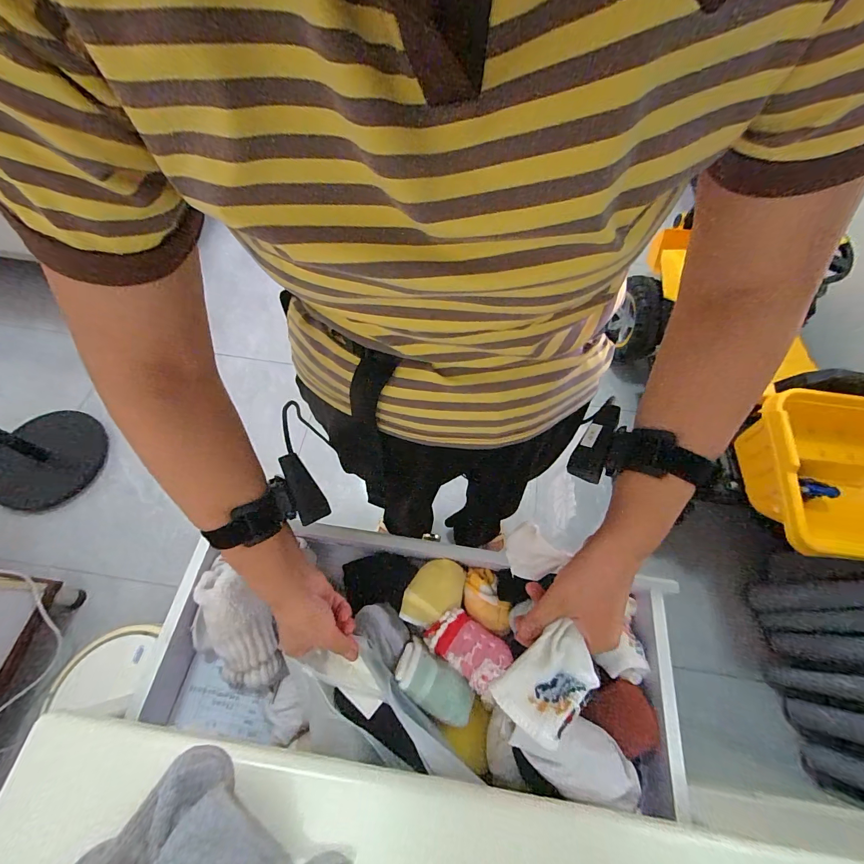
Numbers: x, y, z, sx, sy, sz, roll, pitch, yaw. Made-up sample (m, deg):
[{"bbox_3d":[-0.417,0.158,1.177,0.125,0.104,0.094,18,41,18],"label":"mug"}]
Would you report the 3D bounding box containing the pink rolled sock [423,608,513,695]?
[{"bbox_3d":[0.043,0.245,0.420,0.094,0.039,0.060,37,69,15],"label":"pink rolled sock"}]

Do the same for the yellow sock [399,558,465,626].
[{"bbox_3d":[0.001,0.196,0.455,0.087,0.038,0.059,-21,67,-12],"label":"yellow sock"}]

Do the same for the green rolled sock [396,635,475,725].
[{"bbox_3d":[0.003,0.272,0.400,0.089,0.035,0.046,33,68,13],"label":"green rolled sock"}]

